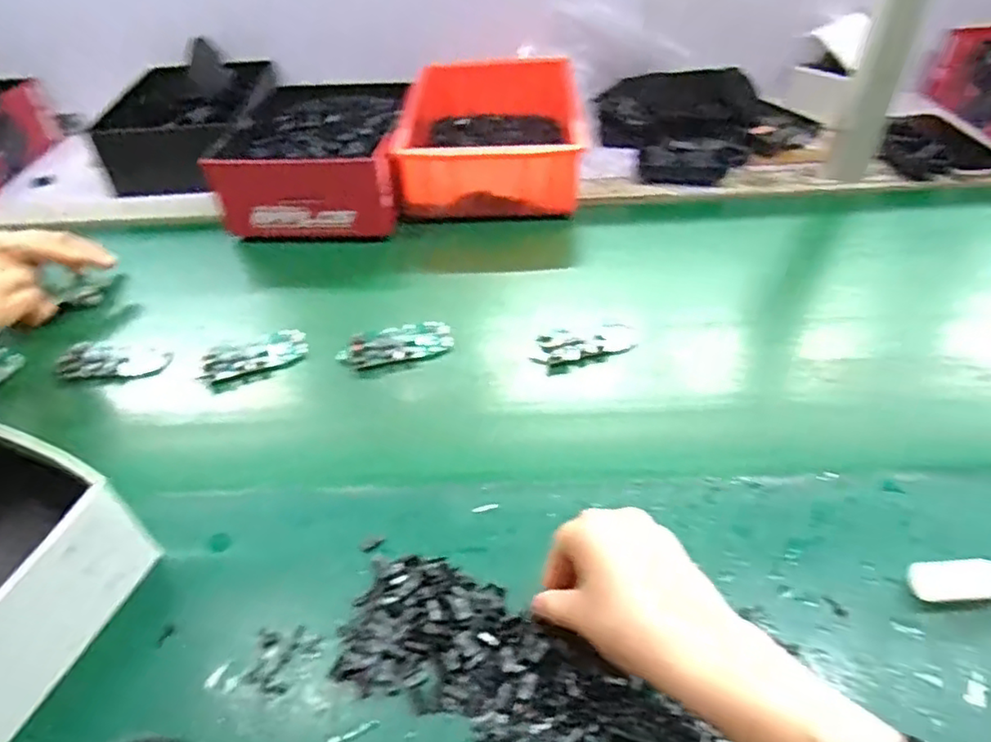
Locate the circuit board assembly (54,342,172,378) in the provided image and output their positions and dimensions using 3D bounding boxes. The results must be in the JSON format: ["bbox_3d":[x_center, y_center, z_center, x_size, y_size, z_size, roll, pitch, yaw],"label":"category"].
[{"bbox_3d":[-0.348,-0.012,0.598,0.093,0.016,0.041,-2,46,2],"label":"circuit board assembly"}]

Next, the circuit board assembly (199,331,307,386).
[{"bbox_3d":[-0.219,-0.013,0.594,0.093,0.018,0.031,-21,48,-16],"label":"circuit board assembly"}]

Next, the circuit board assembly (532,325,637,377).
[{"bbox_3d":[0.080,-0.024,0.591,0.096,0.019,0.042,-12,46,-8],"label":"circuit board assembly"}]

